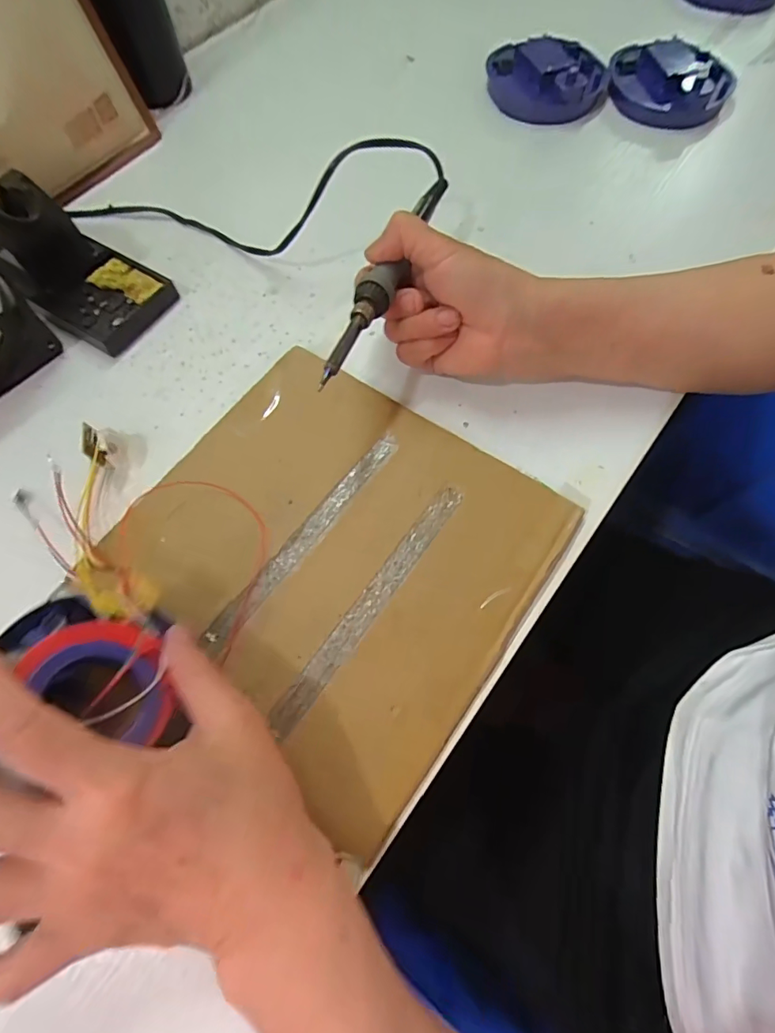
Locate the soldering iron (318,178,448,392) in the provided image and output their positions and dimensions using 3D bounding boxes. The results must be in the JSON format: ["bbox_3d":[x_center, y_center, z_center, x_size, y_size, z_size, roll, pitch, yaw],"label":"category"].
[{"bbox_3d":[0.003,-0.153,0.296,0.019,0.017,0.214,18,61,8],"label":"soldering iron"}]

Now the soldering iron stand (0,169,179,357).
[{"bbox_3d":[-0.220,-0.178,0.339,0.099,0.069,0.073,35,73,14],"label":"soldering iron stand"}]

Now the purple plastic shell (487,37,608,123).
[{"bbox_3d":[0.146,-0.402,0.448,0.105,0.034,0.089,16,69,7],"label":"purple plastic shell"}]

